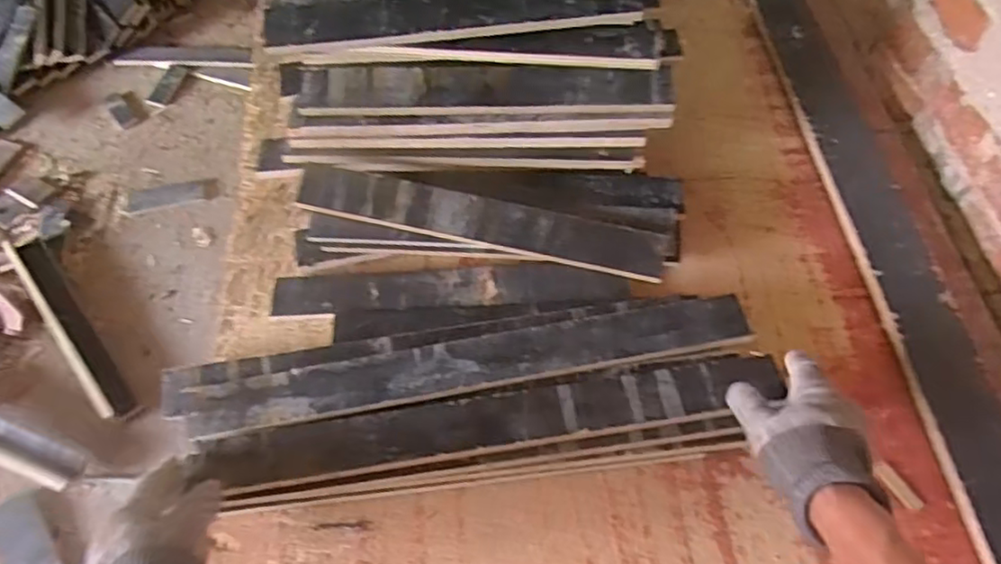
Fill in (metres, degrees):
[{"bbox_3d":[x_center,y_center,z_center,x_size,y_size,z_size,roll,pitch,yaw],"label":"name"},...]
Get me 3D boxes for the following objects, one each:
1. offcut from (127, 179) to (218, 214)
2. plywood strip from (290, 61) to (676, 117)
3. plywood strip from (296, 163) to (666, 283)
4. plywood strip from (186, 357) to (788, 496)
[{"bbox_3d":[-0.788,-0.214,1.580,0.214,0.013,0.070,-11,61,-8],"label":"offcut"},{"bbox_3d":[-0.017,-0.194,0.666,0.379,0.016,0.055,1,101,2],"label":"plywood strip"},{"bbox_3d":[-0.022,-0.061,0.661,0.370,0.015,0.047,12,86,2],"label":"plywood strip"},{"bbox_3d":[-0.003,0.121,0.576,0.497,0.017,0.058,-9,56,-4],"label":"plywood strip"}]

